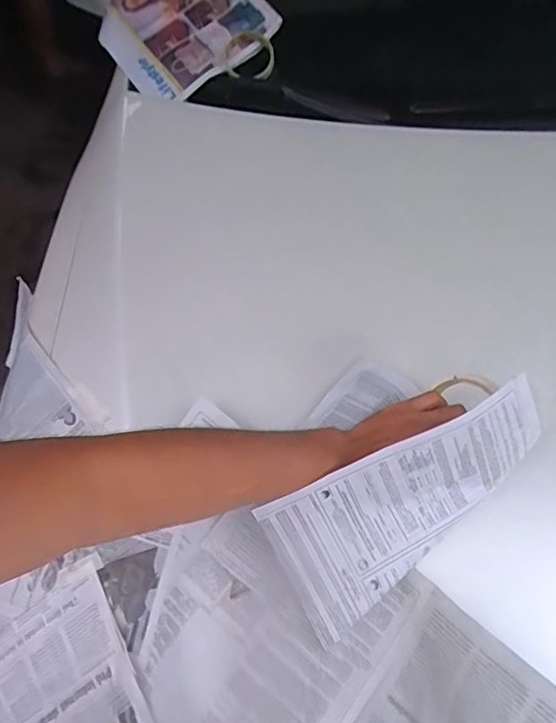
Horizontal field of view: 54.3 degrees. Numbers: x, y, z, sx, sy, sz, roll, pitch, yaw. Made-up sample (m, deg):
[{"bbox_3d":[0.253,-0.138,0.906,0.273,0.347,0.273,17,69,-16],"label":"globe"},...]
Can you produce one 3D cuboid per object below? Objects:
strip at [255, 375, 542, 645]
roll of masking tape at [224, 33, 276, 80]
[{"bbox_3d":[0.126,0.132,0.491,0.265,0.132,0.024,-27,13,-2],"label":"strip"},{"bbox_3d":[-0.047,-0.502,0.899,0.083,0.013,0.083,-5,93,16],"label":"roll of masking tape"}]

